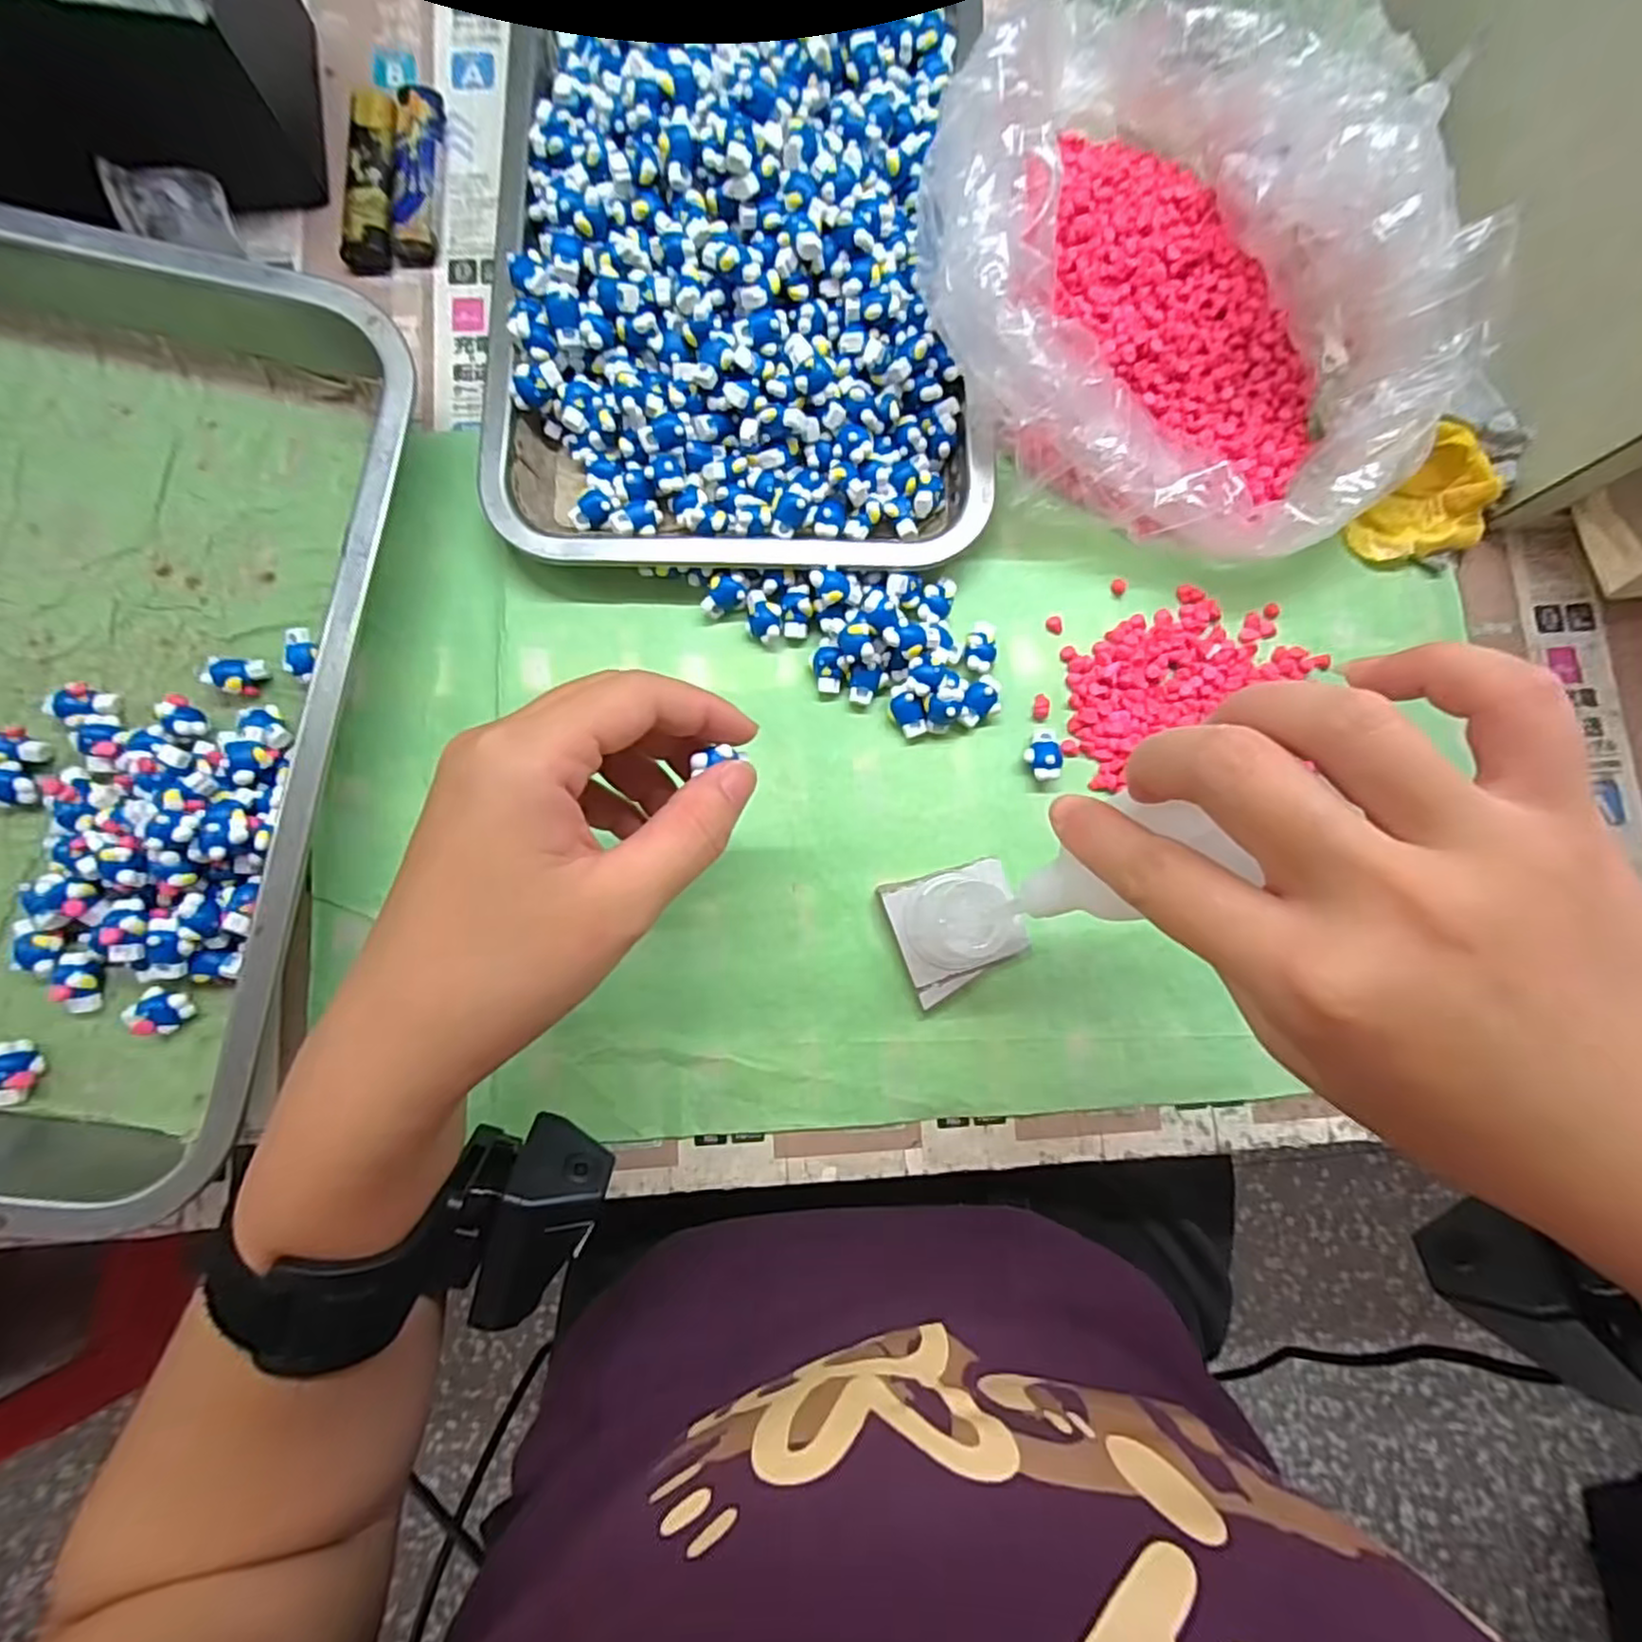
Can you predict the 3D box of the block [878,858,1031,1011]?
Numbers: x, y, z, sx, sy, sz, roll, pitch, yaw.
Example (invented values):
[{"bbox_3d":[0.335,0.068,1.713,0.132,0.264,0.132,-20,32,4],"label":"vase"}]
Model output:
[{"bbox_3d":[0.054,0.042,0.284,0.049,0.012,0.046,-20,84,-4],"label":"block"}]

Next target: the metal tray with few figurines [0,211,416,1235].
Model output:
[{"bbox_3d":[-0.312,-0.045,0.264,0.275,0.054,0.346,8,83,0],"label":"metal tray with few figurines"}]

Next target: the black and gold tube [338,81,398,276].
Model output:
[{"bbox_3d":[-0.202,-0.290,0.322,0.021,0.011,0.084,2,83,-1],"label":"black and gold tube"}]

